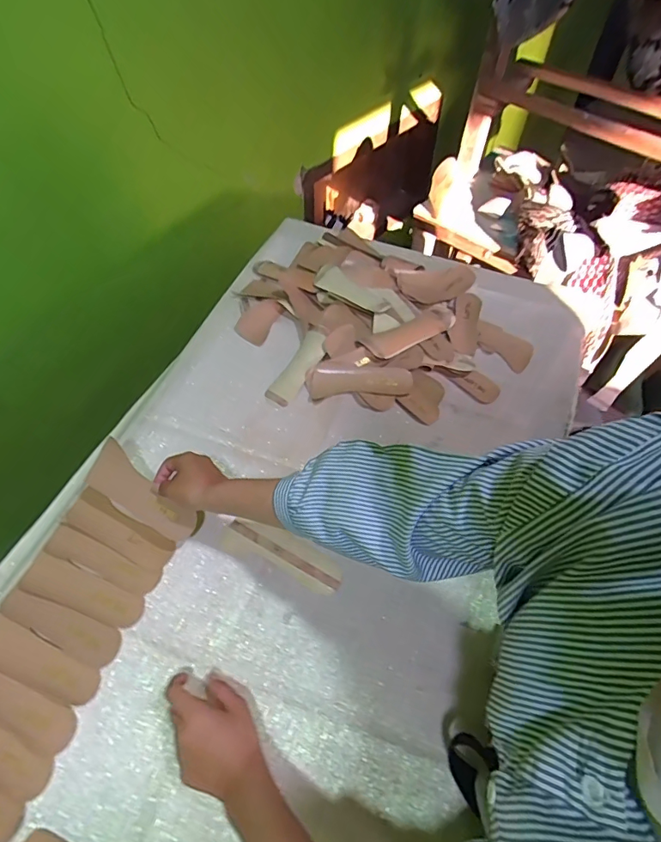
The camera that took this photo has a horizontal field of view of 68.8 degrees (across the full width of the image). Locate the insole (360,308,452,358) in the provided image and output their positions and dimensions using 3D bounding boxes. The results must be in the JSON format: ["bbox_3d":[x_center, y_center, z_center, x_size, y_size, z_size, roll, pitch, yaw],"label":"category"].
[{"bbox_3d":[0.127,-0.141,0.768,0.157,0.018,0.054,-28,61,-18],"label":"insole"}]

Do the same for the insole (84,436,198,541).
[{"bbox_3d":[-0.227,0.090,0.580,0.146,0.017,0.052,38,63,3],"label":"insole"}]

